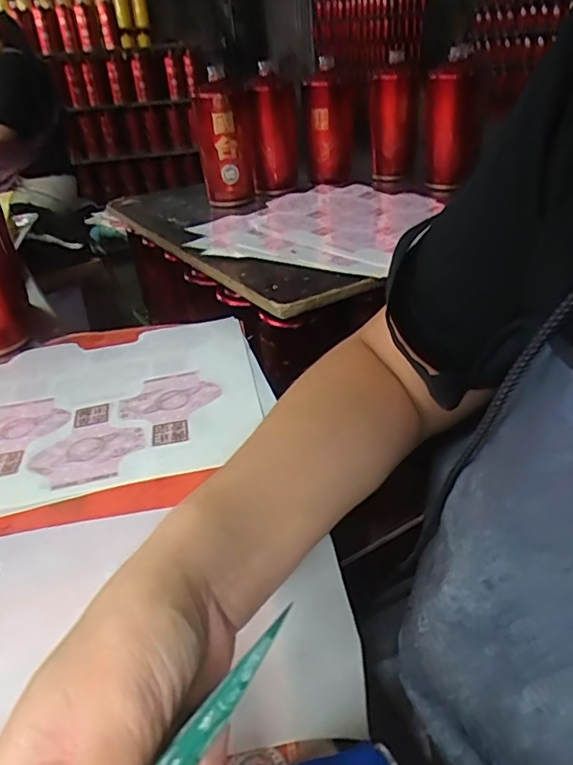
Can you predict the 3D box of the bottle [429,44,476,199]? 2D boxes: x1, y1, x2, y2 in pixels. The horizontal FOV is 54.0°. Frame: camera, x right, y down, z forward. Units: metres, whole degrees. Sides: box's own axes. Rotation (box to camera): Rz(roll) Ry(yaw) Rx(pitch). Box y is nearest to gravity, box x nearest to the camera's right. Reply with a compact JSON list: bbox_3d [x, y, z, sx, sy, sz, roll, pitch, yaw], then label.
[{"bbox_3d":[0.252,-0.393,0.854,0.078,0.183,0.090,5,32,15],"label":"bottle"}]

